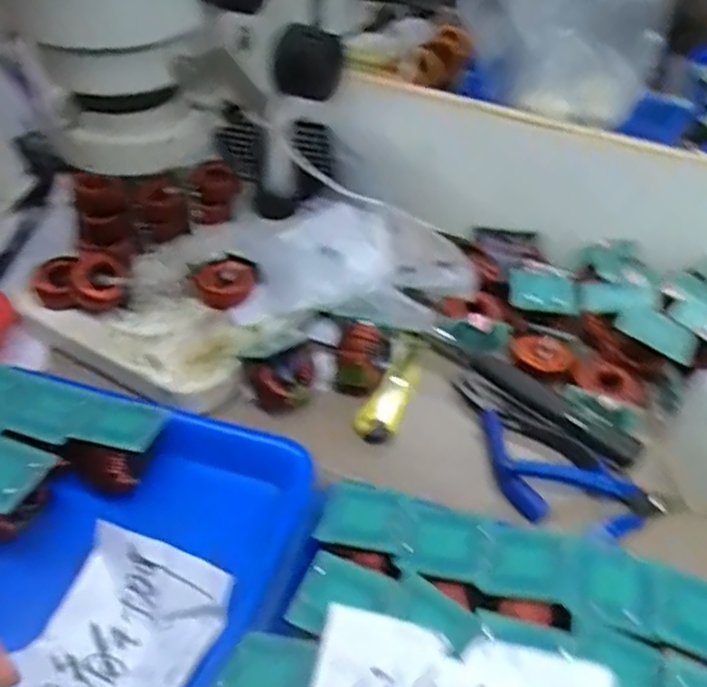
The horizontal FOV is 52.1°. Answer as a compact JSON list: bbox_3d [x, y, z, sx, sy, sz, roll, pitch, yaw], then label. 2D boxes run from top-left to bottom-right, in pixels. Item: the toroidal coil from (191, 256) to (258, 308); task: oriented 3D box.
[{"bbox_3d":[-0.100,-0.049,0.566,0.043,0.019,0.038,-20,46,-22],"label":"toroidal coil"}]

